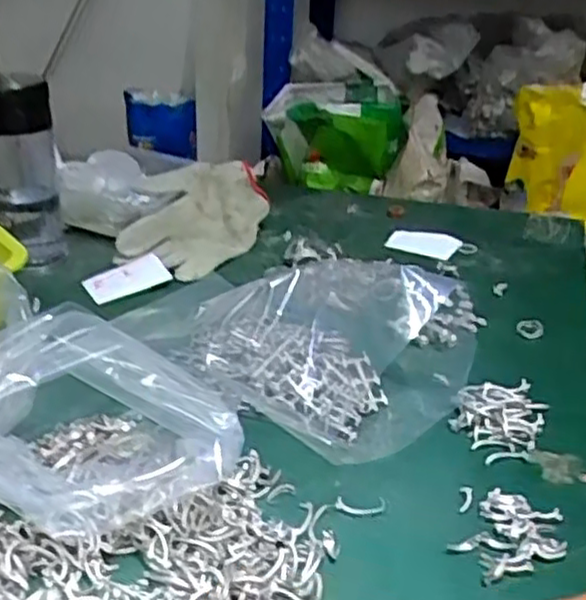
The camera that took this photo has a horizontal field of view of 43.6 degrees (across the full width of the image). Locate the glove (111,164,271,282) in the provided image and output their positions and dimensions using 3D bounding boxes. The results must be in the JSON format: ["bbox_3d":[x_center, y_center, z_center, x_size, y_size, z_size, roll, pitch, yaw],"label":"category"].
[{"bbox_3d":[-0.106,-0.091,0.779,0.125,0.064,0.166,13,29,16],"label":"glove"}]

